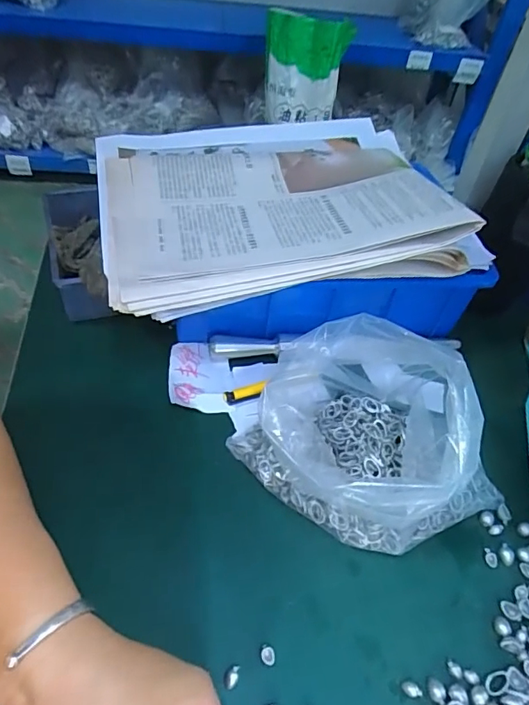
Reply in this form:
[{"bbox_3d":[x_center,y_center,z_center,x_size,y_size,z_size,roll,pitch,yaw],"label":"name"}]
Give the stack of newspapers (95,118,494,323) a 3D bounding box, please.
[{"bbox_3d":[0.012,-0.151,0.436,0.308,0.048,0.252,-7,49,-13],"label":"stack of newspapers"}]

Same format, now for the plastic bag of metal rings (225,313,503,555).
[{"bbox_3d":[0.078,0.054,0.348,0.193,0.086,0.143,1,48,-5],"label":"plastic bag of metal rings"}]

